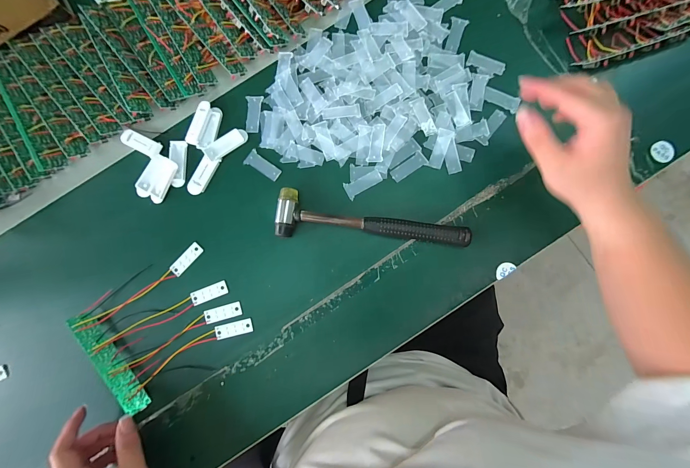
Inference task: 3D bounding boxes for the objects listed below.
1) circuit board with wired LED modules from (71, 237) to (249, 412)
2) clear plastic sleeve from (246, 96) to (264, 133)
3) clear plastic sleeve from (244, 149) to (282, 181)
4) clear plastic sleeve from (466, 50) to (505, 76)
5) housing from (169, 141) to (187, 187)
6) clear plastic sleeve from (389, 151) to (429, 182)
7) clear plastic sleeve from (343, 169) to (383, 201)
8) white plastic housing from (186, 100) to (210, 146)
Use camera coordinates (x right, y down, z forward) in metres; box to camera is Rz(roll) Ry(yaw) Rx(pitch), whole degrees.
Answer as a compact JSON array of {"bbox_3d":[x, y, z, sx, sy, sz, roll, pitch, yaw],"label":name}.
[{"bbox_3d":[-0.222,0.112,0.361,0.169,0.022,0.129,-35,88,-1],"label":"circuit board with wired LED modules"},{"bbox_3d":[-0.120,-0.158,0.386,0.020,0.004,0.048,3,88,1],"label":"clear plastic sleeve"},{"bbox_3d":[-0.106,-0.089,0.382,0.048,0.004,0.021,33,88,2],"label":"clear plastic sleeve"},{"bbox_3d":[0.185,-0.223,0.385,0.048,0.004,0.021,22,81,5],"label":"clear plastic sleeve"},{"bbox_3d":[-0.215,-0.092,0.382,0.022,0.007,0.060,-4,88,1],"label":"housing"},{"bbox_3d":[0.082,-0.085,0.377,0.048,0.004,0.019,-35,88,-1],"label":"clear plastic sleeve"},{"bbox_3d":[0.024,-0.064,0.376,0.049,0.004,0.021,-27,88,0],"label":"clear plastic sleeve"},{"bbox_3d":[-0.189,-0.143,0.380,0.018,0.004,0.057,17,88,1],"label":"white plastic housing"}]

